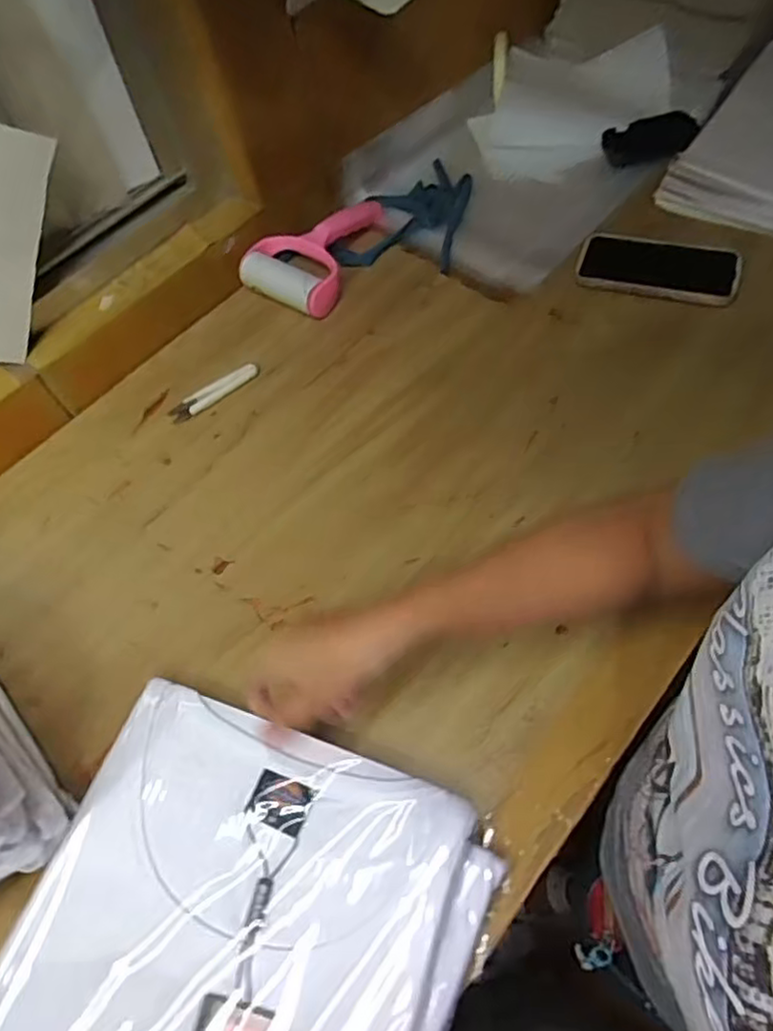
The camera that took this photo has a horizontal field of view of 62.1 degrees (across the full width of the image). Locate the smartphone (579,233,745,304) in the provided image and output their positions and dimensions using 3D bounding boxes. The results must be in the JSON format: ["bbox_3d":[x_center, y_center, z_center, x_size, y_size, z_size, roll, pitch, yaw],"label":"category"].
[{"bbox_3d":[0.287,-0.266,0.682,0.158,0.009,0.081,16,68,16],"label":"smartphone"}]

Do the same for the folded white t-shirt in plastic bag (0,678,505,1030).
[{"bbox_3d":[-0.113,0.294,0.382,0.275,0.035,0.325,19,65,12],"label":"folded white t-shirt in plastic bag"}]

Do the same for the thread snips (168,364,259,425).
[{"bbox_3d":[-0.179,-0.129,0.669,0.100,0.005,0.023,-33,62,-12],"label":"thread snips"}]

